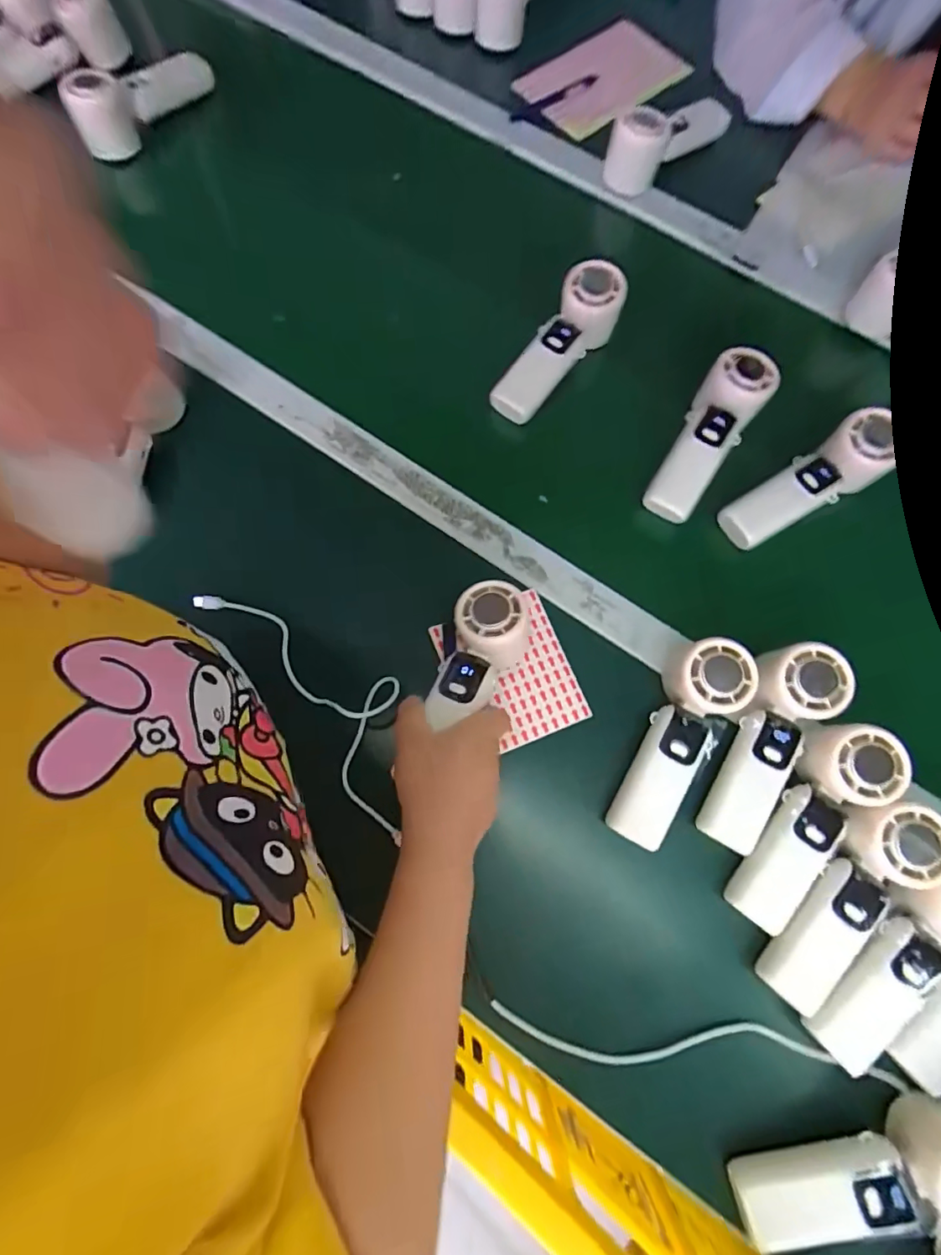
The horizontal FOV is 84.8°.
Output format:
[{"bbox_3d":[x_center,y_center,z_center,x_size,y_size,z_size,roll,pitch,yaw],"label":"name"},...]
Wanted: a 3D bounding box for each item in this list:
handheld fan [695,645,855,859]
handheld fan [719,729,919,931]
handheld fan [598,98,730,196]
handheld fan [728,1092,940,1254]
[{"bbox_3d":[0.229,0.089,0.395,0.059,0.035,0.164,27,91,6],"label":"handheld fan"},{"bbox_3d":[0.252,0.144,0.384,0.060,0.035,0.167,35,90,8],"label":"handheld fan"},{"bbox_3d":[0.231,-0.564,0.598,0.167,0.069,0.055,-38,78,-23],"label":"handheld fan"},{"bbox_3d":[0.256,0.357,0.332,0.168,0.055,0.054,-17,75,7],"label":"handheld fan"}]

